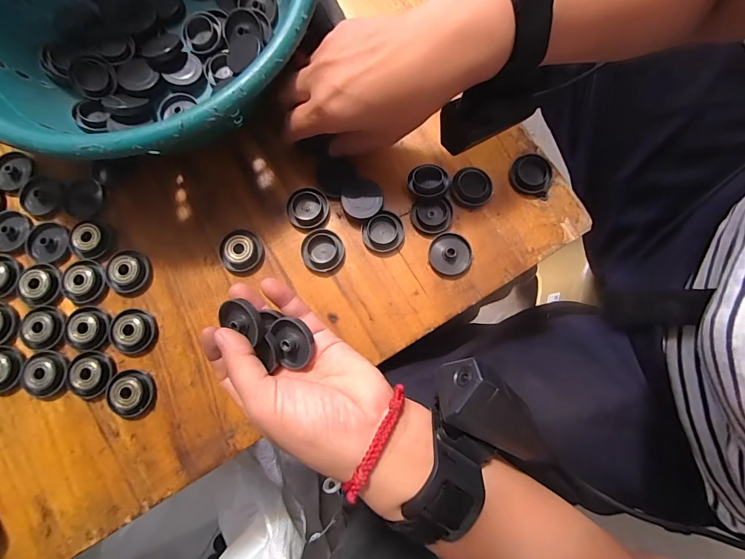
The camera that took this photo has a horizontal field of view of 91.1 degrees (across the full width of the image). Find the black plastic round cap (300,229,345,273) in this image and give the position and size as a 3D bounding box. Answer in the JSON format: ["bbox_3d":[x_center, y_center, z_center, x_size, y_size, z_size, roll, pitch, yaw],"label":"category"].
[{"bbox_3d":[-0.039,-0.023,0.284,0.032,0.008,0.033,0,79,0],"label":"black plastic round cap"}]

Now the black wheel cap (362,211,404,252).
[{"bbox_3d":[0.009,-0.037,0.285,0.031,0.010,0.029,0,79,0],"label":"black wheel cap"}]

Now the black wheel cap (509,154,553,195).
[{"bbox_3d":[0.128,-0.085,0.296,0.031,0.007,0.030,0,79,0],"label":"black wheel cap"}]

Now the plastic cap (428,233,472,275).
[{"bbox_3d":[0.061,-0.020,0.284,0.031,0.007,0.032,0,79,0],"label":"plastic cap"}]

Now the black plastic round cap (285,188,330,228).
[{"bbox_3d":[-0.051,-0.057,0.289,0.031,0.007,0.033,0,79,0],"label":"black plastic round cap"}]

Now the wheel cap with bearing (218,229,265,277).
[{"bbox_3d":[-0.102,-0.021,0.284,0.031,0.010,0.036,-32,81,-6],"label":"wheel cap with bearing"}]

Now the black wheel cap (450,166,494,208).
[{"bbox_3d":[0.079,-0.074,0.294,0.032,0.007,0.031,0,79,0],"label":"black wheel cap"}]

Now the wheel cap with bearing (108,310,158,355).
[{"bbox_3d":[-0.180,0.039,0.273,0.031,0.010,0.030,0,79,0],"label":"wheel cap with bearing"}]

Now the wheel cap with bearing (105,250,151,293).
[{"bbox_3d":[-0.188,-0.007,0.280,0.030,0.010,0.032,0,79,0],"label":"wheel cap with bearing"}]

